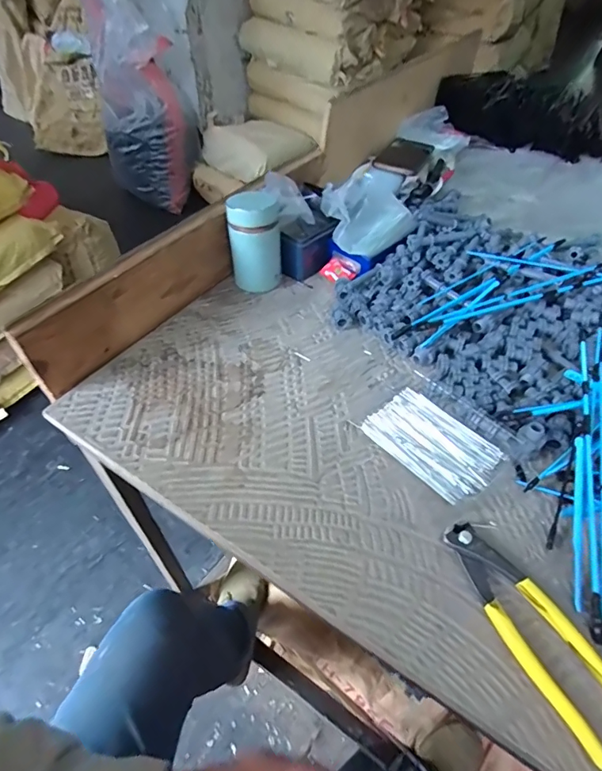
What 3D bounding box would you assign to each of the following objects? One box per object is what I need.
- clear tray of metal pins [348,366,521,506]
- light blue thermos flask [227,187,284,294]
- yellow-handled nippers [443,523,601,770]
[{"bbox_3d":[0.134,0.047,0.458,0.095,0.016,0.132,-33,55,-26],"label":"clear tray of metal pins"},{"bbox_3d":[-0.061,-0.192,0.612,0.066,0.114,0.071,-5,48,-4],"label":"light blue thermos flask"},{"bbox_3d":[0.168,0.174,0.338,0.049,0.015,0.161,-21,50,-17],"label":"yellow-handled nippers"}]

